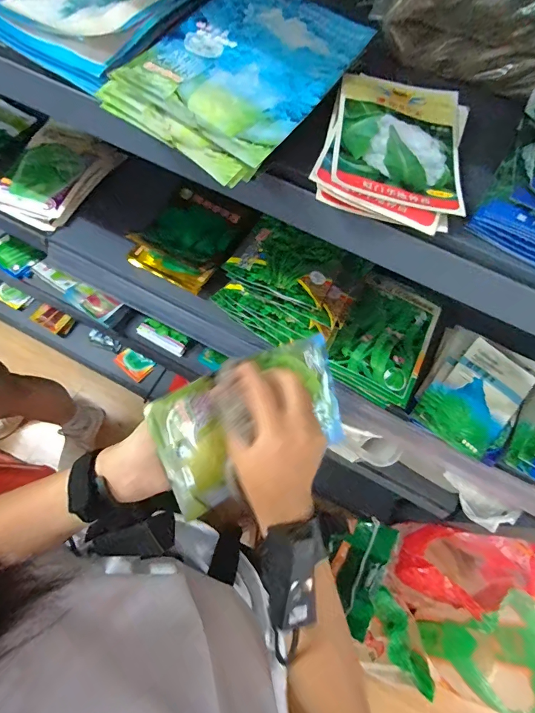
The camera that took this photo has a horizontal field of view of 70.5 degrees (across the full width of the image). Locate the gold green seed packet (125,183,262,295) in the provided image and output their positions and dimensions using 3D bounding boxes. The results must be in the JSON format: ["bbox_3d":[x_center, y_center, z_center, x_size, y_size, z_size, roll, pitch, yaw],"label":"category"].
[{"bbox_3d":[-0.116,-0.197,0.602,0.135,0.032,0.176,29,70,8],"label":"gold green seed packet"}]

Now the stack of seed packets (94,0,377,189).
[{"bbox_3d":[-0.013,-0.211,0.273,0.118,0.016,0.182,36,71,11],"label":"stack of seed packets"}]

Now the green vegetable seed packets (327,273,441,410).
[{"bbox_3d":[0.166,-0.029,0.534,0.120,0.022,0.183,27,70,8],"label":"green vegetable seed packets"}]

